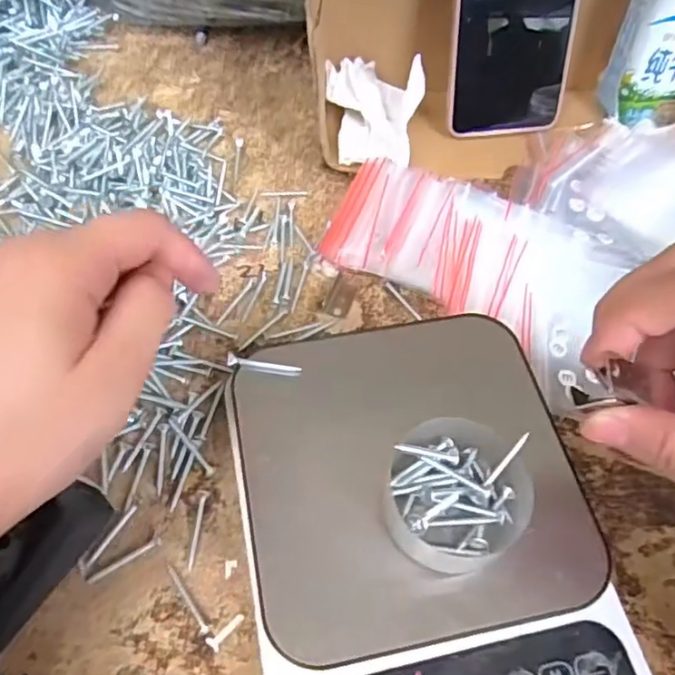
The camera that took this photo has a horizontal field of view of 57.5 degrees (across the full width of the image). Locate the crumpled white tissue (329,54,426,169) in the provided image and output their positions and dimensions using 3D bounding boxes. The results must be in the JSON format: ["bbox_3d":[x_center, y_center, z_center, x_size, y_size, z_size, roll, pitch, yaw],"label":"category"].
[{"bbox_3d":[0.022,-0.145,0.405,0.060,0.043,0.077,12,59,5],"label":"crumpled white tissue"}]

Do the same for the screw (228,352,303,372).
[{"bbox_3d":[-0.034,0.012,0.287,0.034,0.004,0.007,6,58,1],"label":"screw"}]

